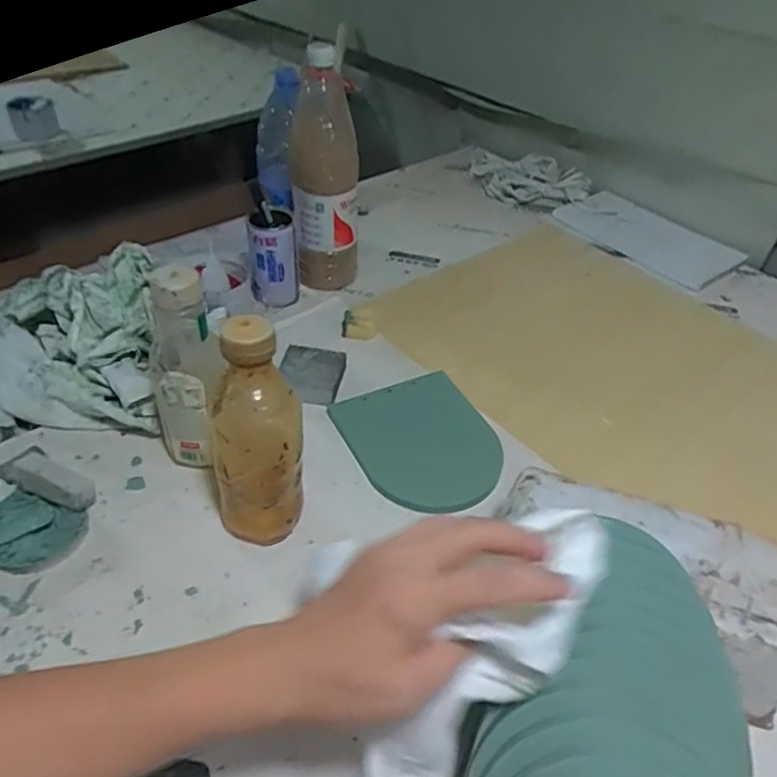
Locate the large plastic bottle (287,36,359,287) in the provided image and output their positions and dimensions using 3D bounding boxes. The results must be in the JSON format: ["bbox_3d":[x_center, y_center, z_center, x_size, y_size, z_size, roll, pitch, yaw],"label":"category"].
[{"bbox_3d":[-0.084,-0.273,0.822,0.094,0.287,0.091,-2,43,-7],"label":"large plastic bottle"}]

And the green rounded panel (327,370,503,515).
[{"bbox_3d":[0.036,0.054,0.655,0.138,0.018,0.168,-19,47,-23],"label":"green rounded panel"}]

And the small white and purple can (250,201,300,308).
[{"bbox_3d":[-0.153,-0.176,0.832,0.059,0.142,0.054,-5,43,-10],"label":"small white and purple can"}]

